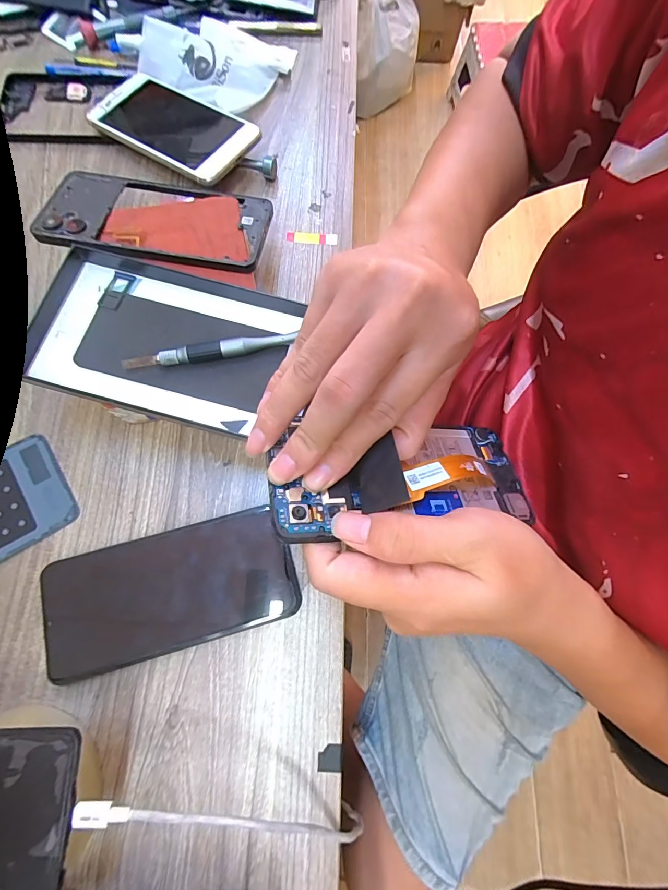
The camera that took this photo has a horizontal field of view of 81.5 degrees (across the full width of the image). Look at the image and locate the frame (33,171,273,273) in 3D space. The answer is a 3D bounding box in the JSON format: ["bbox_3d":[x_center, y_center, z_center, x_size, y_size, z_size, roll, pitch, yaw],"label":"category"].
[{"bbox_3d":[-0.136,-0.175,0.297,0.164,0.016,0.085,6,74,0],"label":"frame"}]

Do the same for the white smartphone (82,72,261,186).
[{"bbox_3d":[-0.146,-0.290,0.351,0.154,0.009,0.081,31,74,11],"label":"white smartphone"}]

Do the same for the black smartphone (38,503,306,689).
[{"bbox_3d":[-0.107,0.095,0.255,0.157,0.012,0.074,-13,76,-11],"label":"black smartphone"}]

